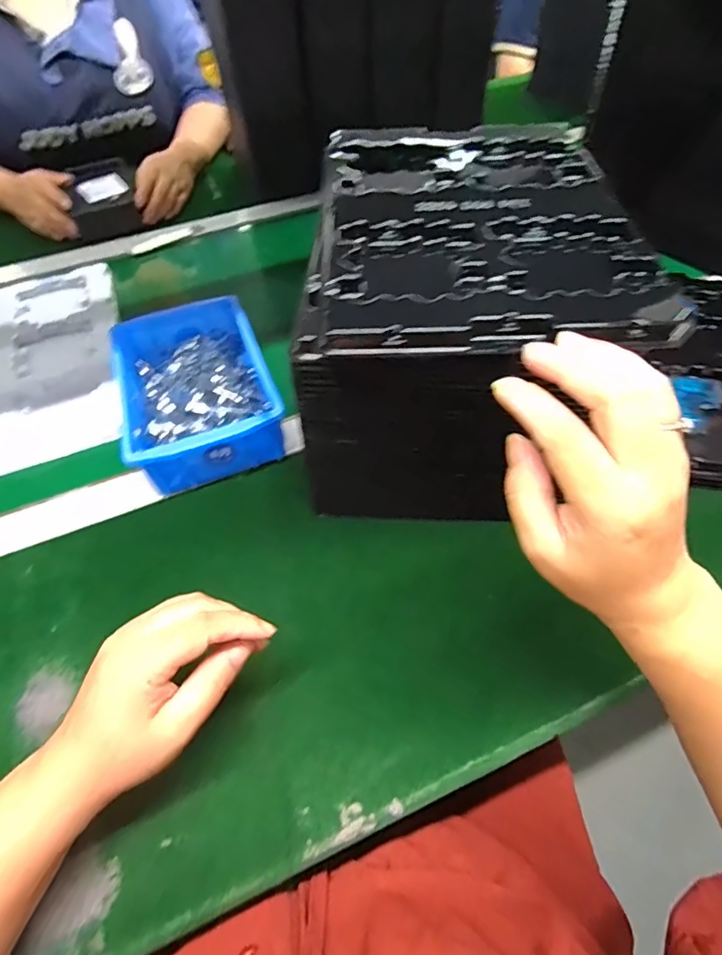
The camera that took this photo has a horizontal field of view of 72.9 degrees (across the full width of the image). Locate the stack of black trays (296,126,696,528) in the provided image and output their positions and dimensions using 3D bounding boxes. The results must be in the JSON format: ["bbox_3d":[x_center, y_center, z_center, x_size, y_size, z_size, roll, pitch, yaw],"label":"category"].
[{"bbox_3d":[0.079,-0.133,0.412,0.208,0.182,0.283,2,54,5],"label":"stack of black trays"}]

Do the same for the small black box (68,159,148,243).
[{"bbox_3d":[-0.392,-0.426,0.746,0.093,0.043,0.153,-16,55,-8],"label":"small black box"}]

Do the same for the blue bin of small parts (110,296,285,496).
[{"bbox_3d":[-0.158,-0.085,0.475,0.129,0.065,0.199,-19,54,-10],"label":"blue bin of small parts"}]

